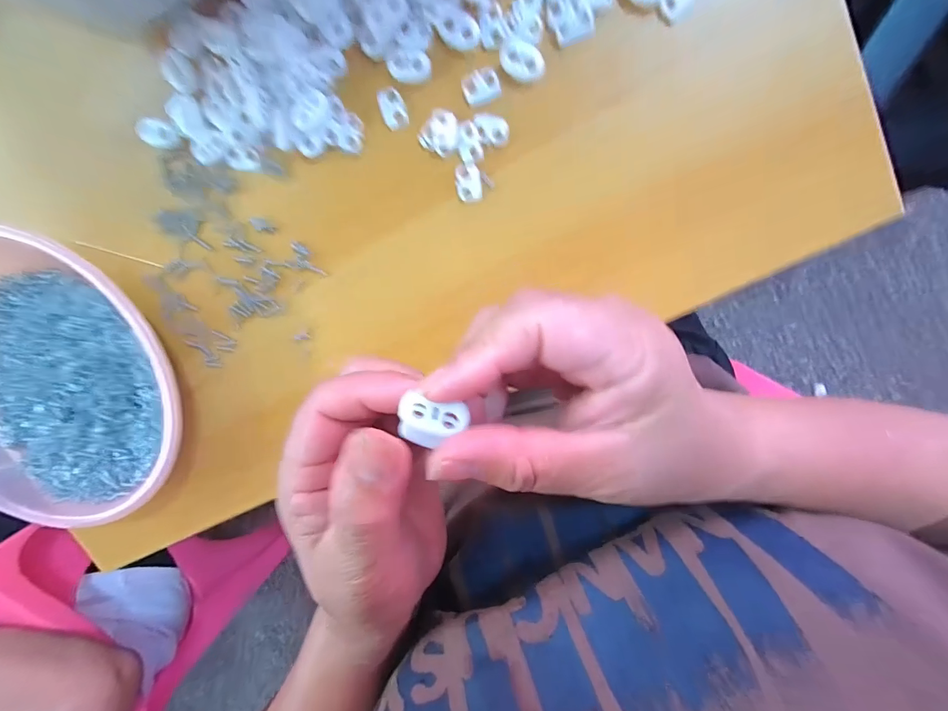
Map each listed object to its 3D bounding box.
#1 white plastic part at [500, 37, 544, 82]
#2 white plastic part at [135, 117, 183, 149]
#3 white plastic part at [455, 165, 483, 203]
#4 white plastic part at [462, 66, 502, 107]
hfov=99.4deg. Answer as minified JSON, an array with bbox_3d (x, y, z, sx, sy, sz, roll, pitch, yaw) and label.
[{"bbox_3d":[0.024,-0.152,0.205,0.016,0.004,0.025,-43,96,14],"label":"white plastic part"},{"bbox_3d":[-0.180,-0.127,0.230,0.023,0.006,0.015,24,105,0],"label":"white plastic part"},{"bbox_3d":[-0.003,-0.096,0.223,0.014,0.004,0.018,-4,103,7],"label":"white plastic part"},{"bbox_3d":[0.004,-0.141,0.211,0.019,0.004,0.016,-19,101,10],"label":"white plastic part"}]

